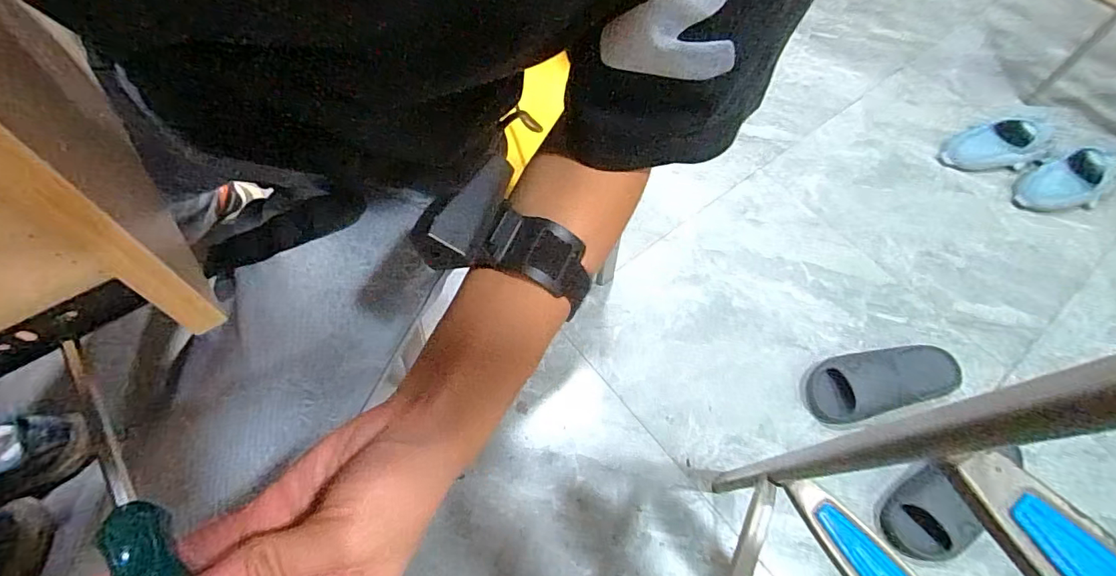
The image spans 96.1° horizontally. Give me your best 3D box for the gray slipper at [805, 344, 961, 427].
[{"bbox_3d":[0.555,0.153,0.861,0.262,0.060,0.110,-13,63,-10],"label":"gray slipper"}]

